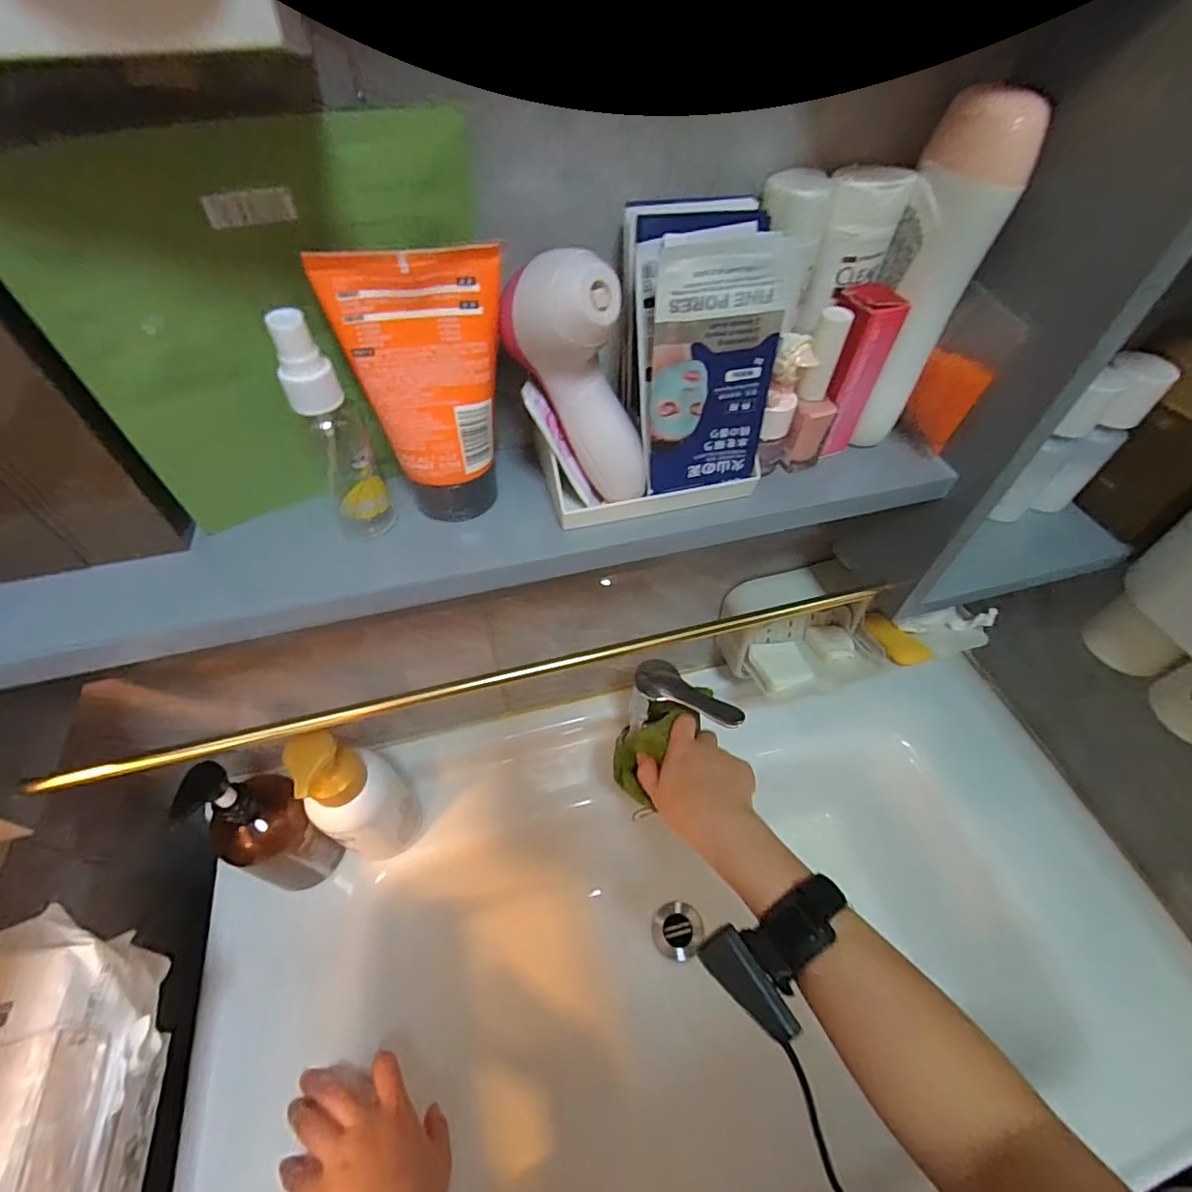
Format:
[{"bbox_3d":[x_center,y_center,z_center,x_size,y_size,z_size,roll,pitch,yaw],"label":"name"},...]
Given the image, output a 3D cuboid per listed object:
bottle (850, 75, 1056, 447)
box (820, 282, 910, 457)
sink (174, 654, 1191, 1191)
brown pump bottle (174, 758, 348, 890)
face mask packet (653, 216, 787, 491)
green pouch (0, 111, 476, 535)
[{"bbox_3d":[0.174,-0.160,0.294,0.041,0.159,0.033,7,52,4],"label":"bottle"},{"bbox_3d":[0.143,-0.128,0.320,0.030,0.088,0.028,-24,56,-19],"label":"box"},{"bbox_3d":[0.105,0.372,0.559,0.878,0.197,0.484,-8,53,-7],"label":"sink"},{"bbox_3d":[-0.289,0.209,0.493,0.063,0.186,0.067,1,52,-1],"label":"brown pump bottle"},{"bbox_3d":[0.057,-0.111,0.278,0.061,0.119,0.014,-9,46,-6],"label":"face mask packet"},{"bbox_3d":[-0.130,-0.116,0.252,0.161,0.150,0.029,-24,56,-19],"label":"green pouch"}]

